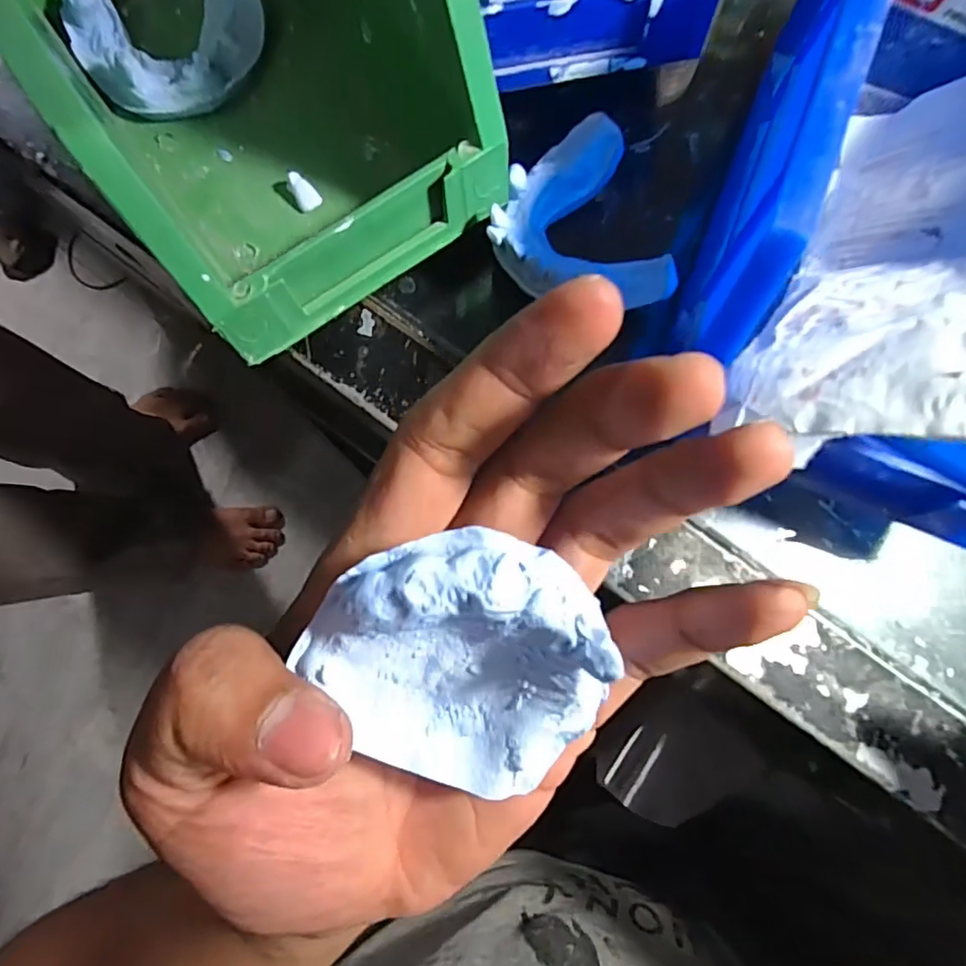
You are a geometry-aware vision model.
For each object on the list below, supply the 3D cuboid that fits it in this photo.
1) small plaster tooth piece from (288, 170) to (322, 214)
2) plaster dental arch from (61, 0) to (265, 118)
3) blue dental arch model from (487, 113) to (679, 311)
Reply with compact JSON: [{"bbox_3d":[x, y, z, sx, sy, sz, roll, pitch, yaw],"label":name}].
[{"bbox_3d":[-0.062,-0.101,0.202,0.008,0.006,0.011,-30,81,-5],"label":"small plaster tooth piece"},{"bbox_3d":[-0.110,-0.156,0.204,0.066,0.015,0.048,-15,80,-3],"label":"plaster dental arch"},{"bbox_3d":[0.034,-0.090,0.193,0.062,0.020,0.060,0,80,0],"label":"blue dental arch model"}]

